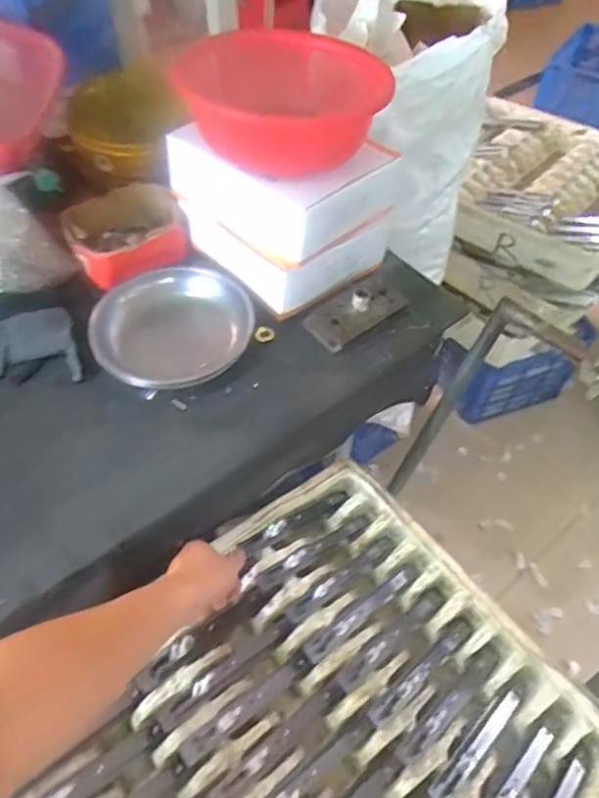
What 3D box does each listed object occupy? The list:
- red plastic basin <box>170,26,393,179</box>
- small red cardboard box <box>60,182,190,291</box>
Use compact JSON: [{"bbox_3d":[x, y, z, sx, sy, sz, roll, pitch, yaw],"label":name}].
[{"bbox_3d":[-0.028,-0.407,0.779,0.223,0.118,0.253,-21,48,-12],"label":"red plastic basin"},{"bbox_3d":[-0.256,-0.246,0.869,0.161,0.071,0.152,-22,48,-13],"label":"small red cardboard box"}]

